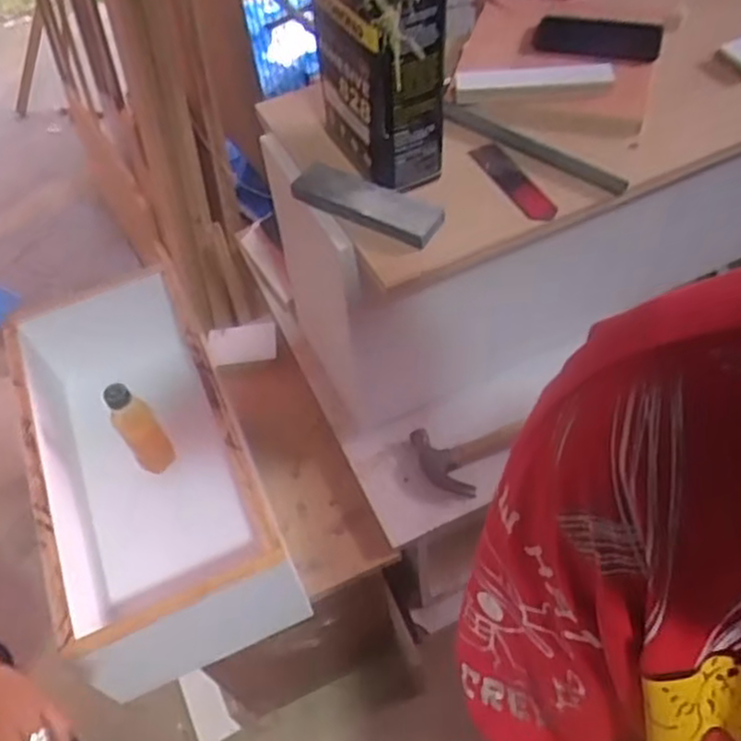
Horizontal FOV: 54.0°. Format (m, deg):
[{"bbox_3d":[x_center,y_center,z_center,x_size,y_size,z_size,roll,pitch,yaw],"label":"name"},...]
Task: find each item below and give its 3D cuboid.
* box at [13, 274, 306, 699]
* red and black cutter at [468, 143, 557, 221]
[{"bbox_3d":[-0.302,0.131,0.965,0.250,0.242,0.502,-23,56,-11],"label":"box"},{"bbox_3d":[0.167,-0.227,0.866,0.039,0.012,0.147,-22,56,-10],"label":"red and black cutter"}]

